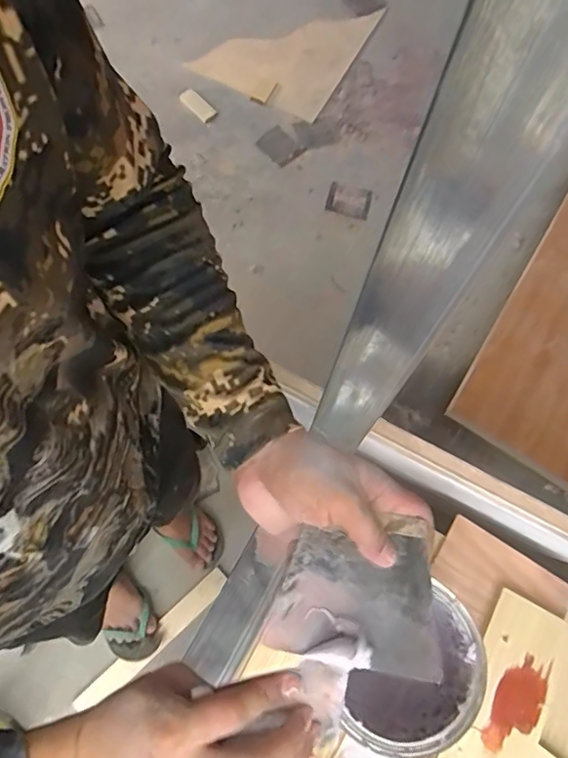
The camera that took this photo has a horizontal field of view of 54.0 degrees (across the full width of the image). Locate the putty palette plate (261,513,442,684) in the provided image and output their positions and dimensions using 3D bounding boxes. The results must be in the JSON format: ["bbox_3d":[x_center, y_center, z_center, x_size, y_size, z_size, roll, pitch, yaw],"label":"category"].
[{"bbox_3d":[0.046,0.139,0.365,0.104,0.006,0.092,7,58,-4],"label":"putty palette plate"}]

